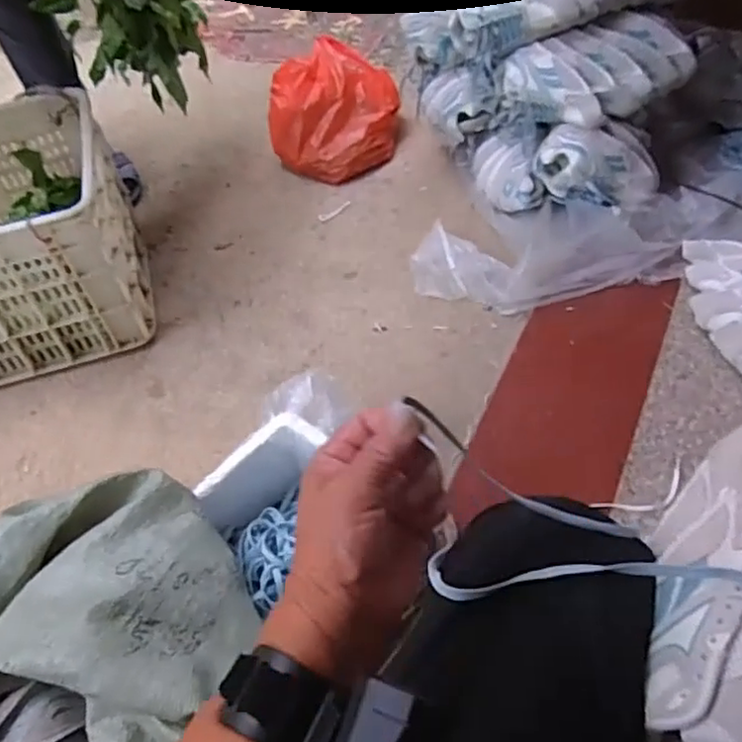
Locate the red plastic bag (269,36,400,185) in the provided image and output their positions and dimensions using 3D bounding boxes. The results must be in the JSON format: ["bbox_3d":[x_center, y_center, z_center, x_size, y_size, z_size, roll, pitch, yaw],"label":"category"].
[{"bbox_3d":[-0.077,-0.582,1.484,0.255,0.189,0.282,22,58,16],"label":"red plastic bag"}]

